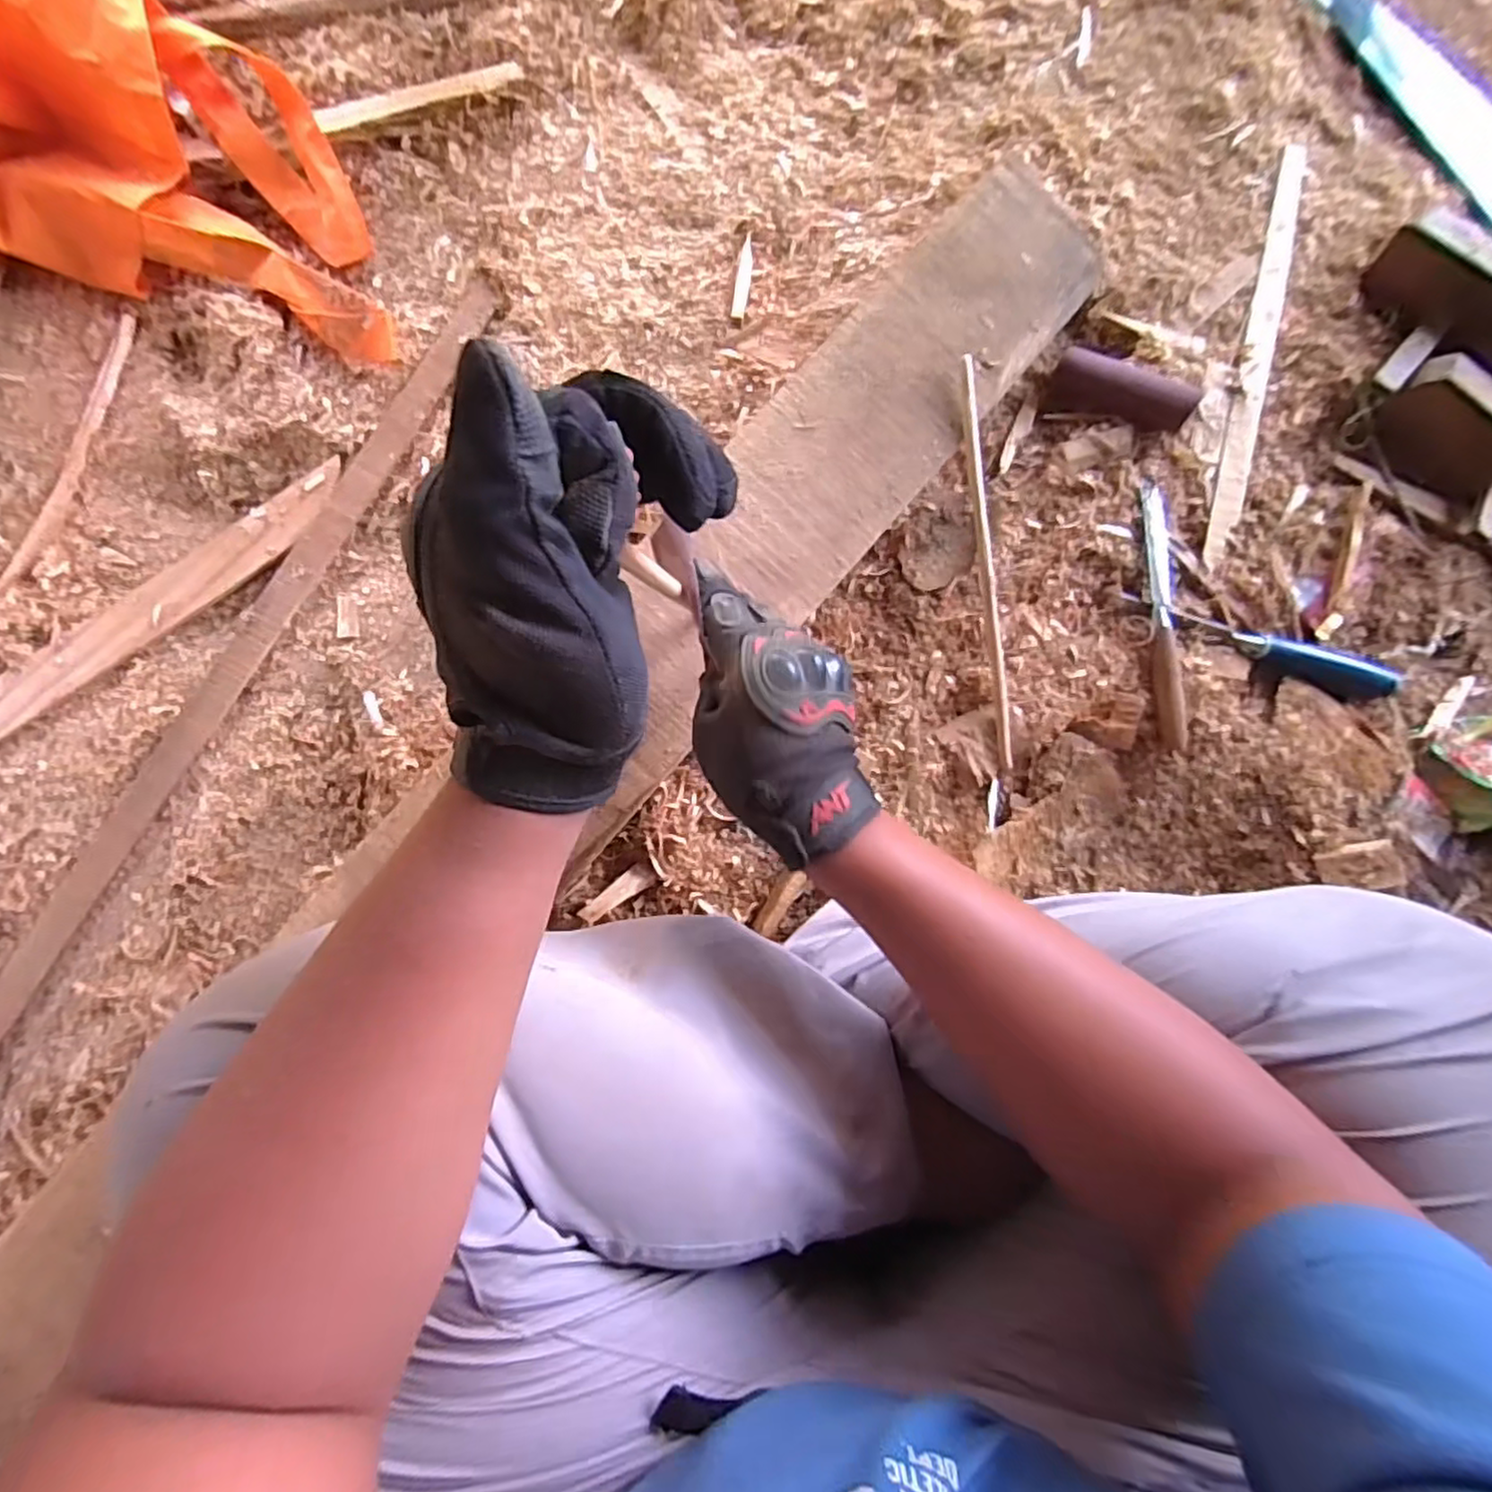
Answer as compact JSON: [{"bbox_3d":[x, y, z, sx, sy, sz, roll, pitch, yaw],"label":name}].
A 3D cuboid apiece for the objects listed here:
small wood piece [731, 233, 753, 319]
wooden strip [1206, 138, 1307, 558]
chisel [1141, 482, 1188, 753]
[{"bbox_3d":[-0.002,-0.383,0.569,0.012,0.006,0.074,7,87,-4],"label":"small wood piece"},{"bbox_3d":[0.412,-0.319,0.561,0.026,0.004,0.354,13,87,-3],"label":"wooden strip"},{"bbox_3d":[0.325,-0.101,0.541,0.022,0.016,0.205,-2,88,-4],"label":"chisel"}]

